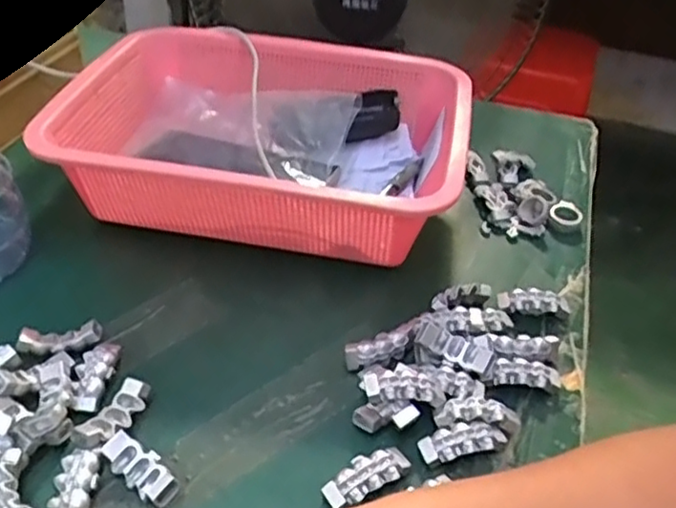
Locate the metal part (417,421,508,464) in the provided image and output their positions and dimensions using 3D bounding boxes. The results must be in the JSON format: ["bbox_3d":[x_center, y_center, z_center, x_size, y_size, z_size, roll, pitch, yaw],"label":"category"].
[{"bbox_3d":[0.069,0.102,0.364,0.048,0.006,0.018,-9,41,-16],"label":"metal part"}]

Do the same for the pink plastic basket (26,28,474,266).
[{"bbox_3d":[-0.054,-0.099,0.526,0.303,0.080,0.228,11,40,8],"label":"pink plastic basket"}]

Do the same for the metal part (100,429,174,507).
[{"bbox_3d":[-0.102,0.111,0.345,0.046,0.012,0.018,29,45,27],"label":"metal part"}]

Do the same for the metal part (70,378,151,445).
[{"bbox_3d":[-0.124,0.089,0.366,0.019,0.008,0.046,22,42,21],"label":"metal part"}]

